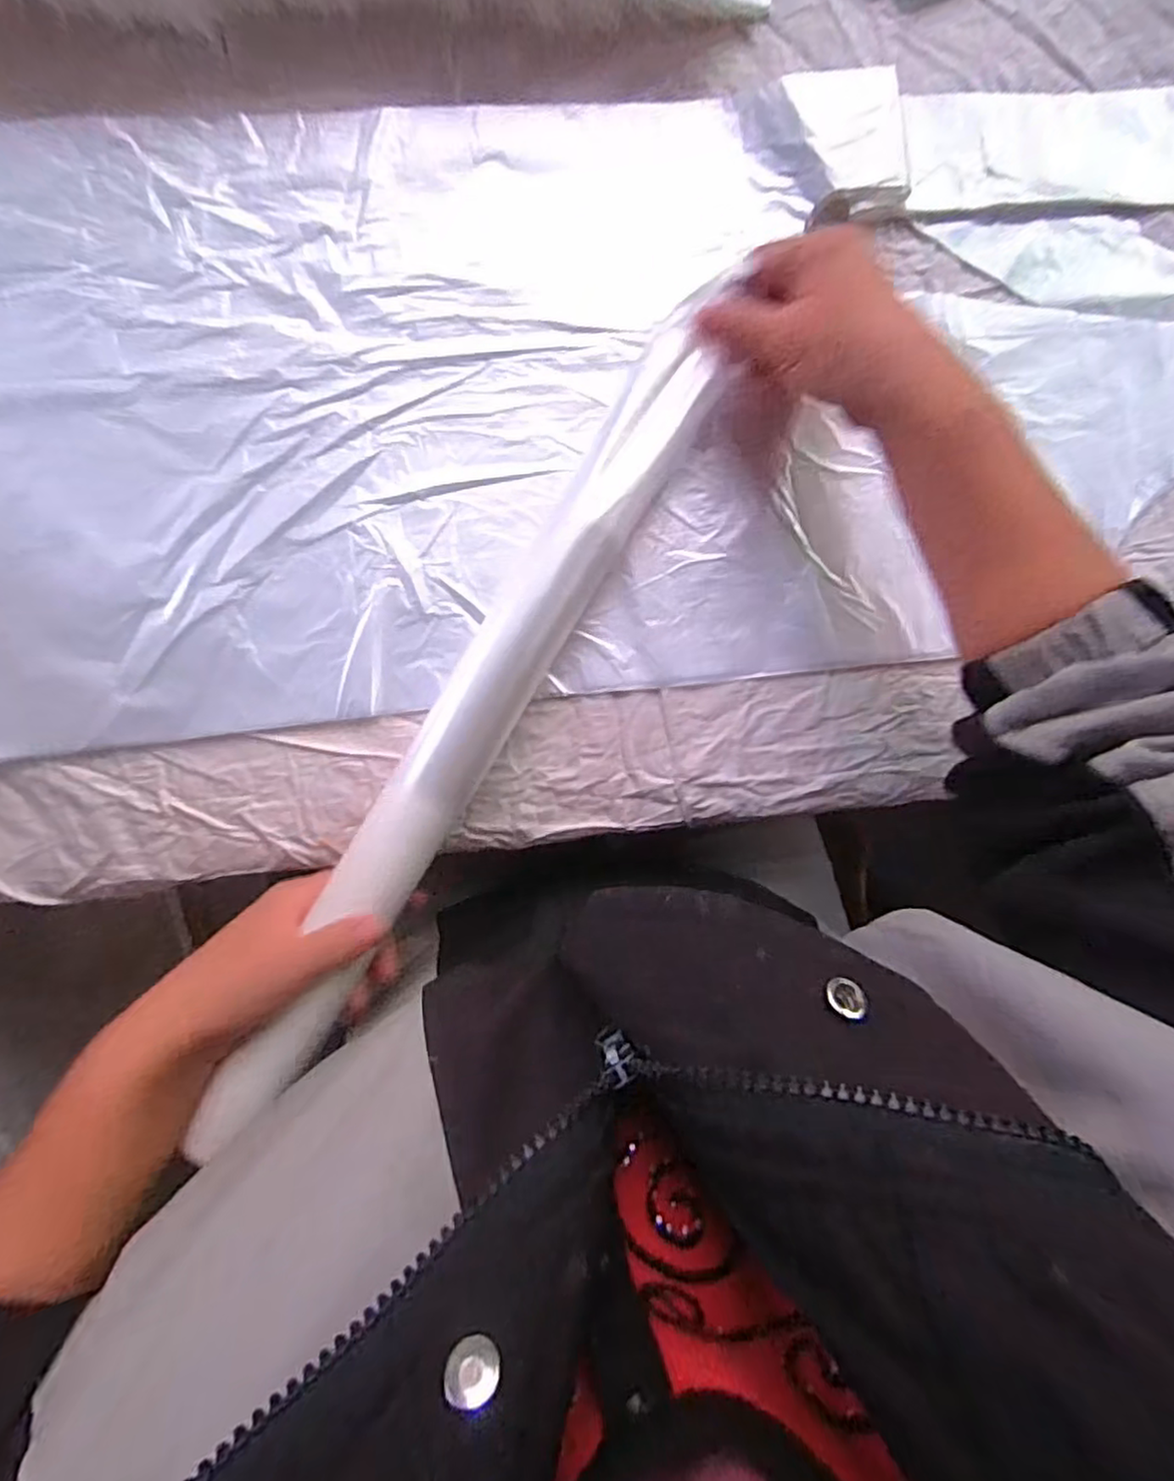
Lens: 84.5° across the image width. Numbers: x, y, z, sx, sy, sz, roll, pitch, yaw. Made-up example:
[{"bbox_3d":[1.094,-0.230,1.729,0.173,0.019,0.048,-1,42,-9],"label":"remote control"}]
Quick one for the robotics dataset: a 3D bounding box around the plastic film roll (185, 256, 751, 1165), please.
[{"bbox_3d":[-0.055,-0.010,0.332,0.038,0.036,0.476,31,88,-5],"label":"plastic film roll"}]

